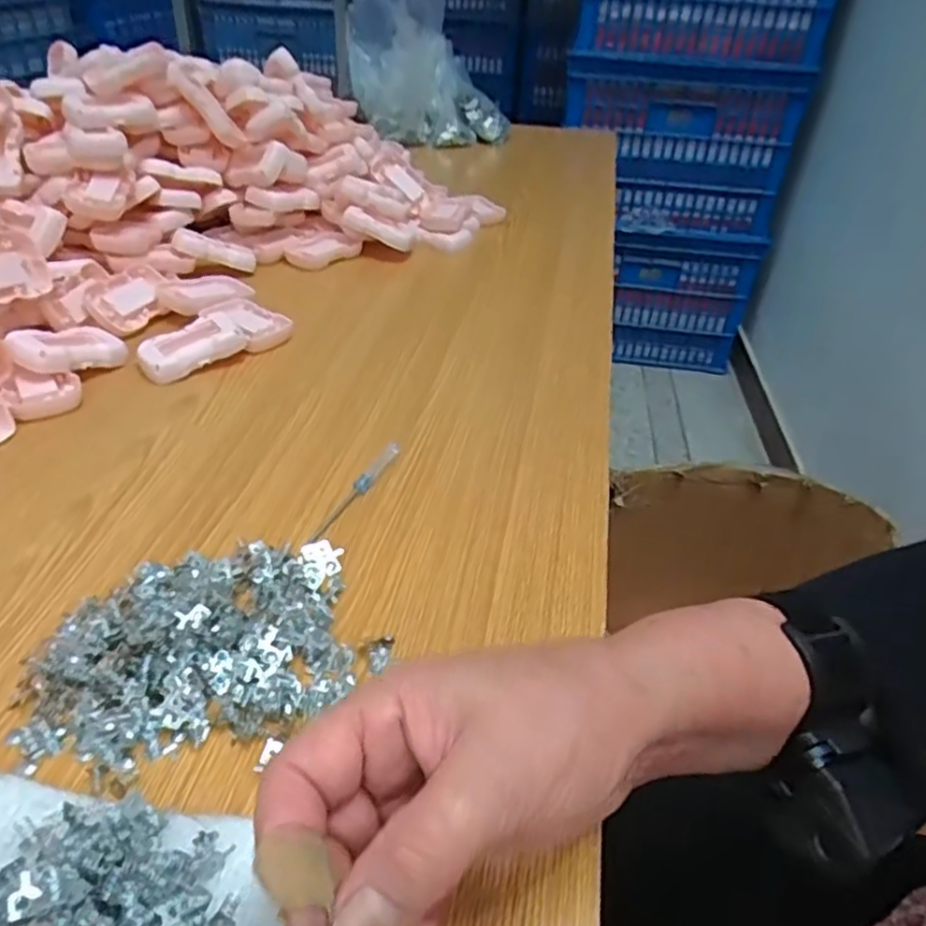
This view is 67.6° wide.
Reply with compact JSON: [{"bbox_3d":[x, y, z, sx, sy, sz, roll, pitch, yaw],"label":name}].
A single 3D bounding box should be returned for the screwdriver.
[{"bbox_3d":[-0.071,0.017,0.477,0.011,0.007,0.108,17,38,18],"label":"screwdriver"}]

